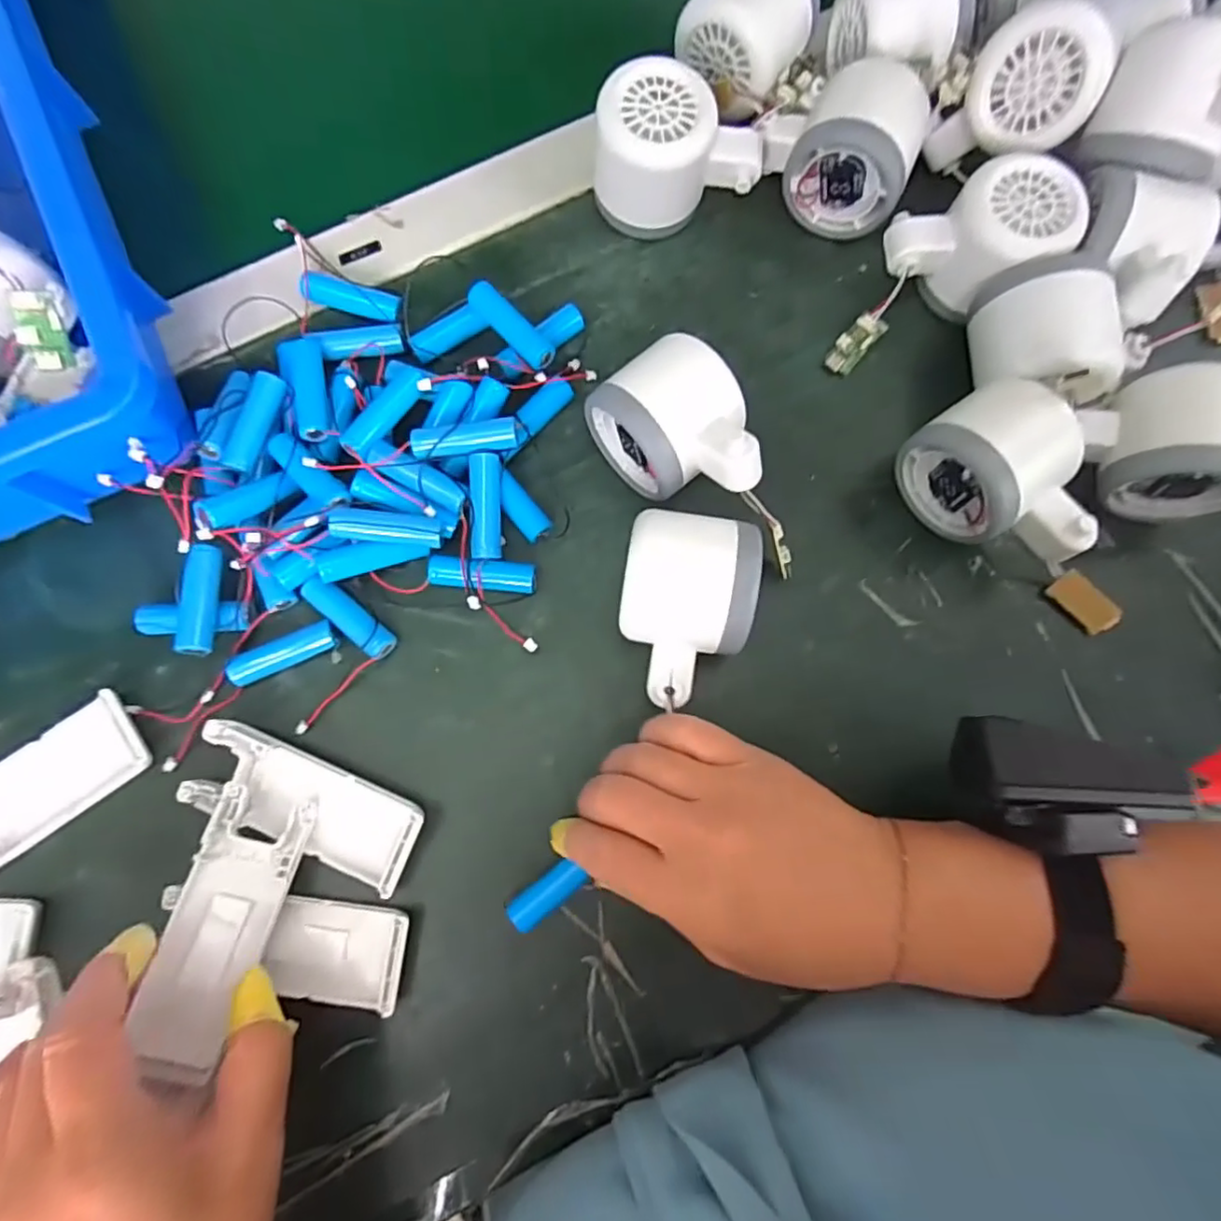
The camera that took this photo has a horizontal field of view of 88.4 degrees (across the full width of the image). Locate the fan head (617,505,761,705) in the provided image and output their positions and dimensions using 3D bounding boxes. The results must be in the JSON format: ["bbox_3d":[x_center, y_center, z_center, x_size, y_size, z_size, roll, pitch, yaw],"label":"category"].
[{"bbox_3d":[0.032,0.001,0.279,0.054,0.057,0.078,8,80,0],"label":"fan head"}]

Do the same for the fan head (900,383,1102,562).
[{"bbox_3d":[0.180,-0.058,0.289,0.051,0.057,0.080,-36,83,-7],"label":"fan head"}]

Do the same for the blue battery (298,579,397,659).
[{"bbox_3d":[-0.123,0.003,0.298,0.049,0.017,0.013,41,82,5],"label":"blue battery"}]

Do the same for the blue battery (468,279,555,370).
[{"bbox_3d":[-0.048,-0.141,0.314,0.014,0.013,0.052,-44,84,-8],"label":"blue battery"}]

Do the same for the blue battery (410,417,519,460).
[{"bbox_3d":[-0.068,-0.081,0.296,0.049,0.013,0.018,-8,81,-3],"label":"blue battery"}]

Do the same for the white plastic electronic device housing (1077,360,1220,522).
[{"bbox_3d":[0.258,-0.079,0.294,0.063,0.049,0.059,13,80,1],"label":"white plastic electronic device housing"}]

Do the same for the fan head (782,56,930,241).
[{"bbox_3d":[0.126,-0.237,0.320,0.058,0.053,0.057,25,81,3],"label":"fan head"}]

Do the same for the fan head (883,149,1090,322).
[{"bbox_3d":[0.181,-0.182,0.312,0.079,0.048,0.058,-20,81,-4],"label":"fan head"}]

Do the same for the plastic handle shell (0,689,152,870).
[{"bbox_3d":[-0.258,0.081,0.281,0.099,0.014,0.039,-37,83,-7],"label":"plastic handle shell"}]

